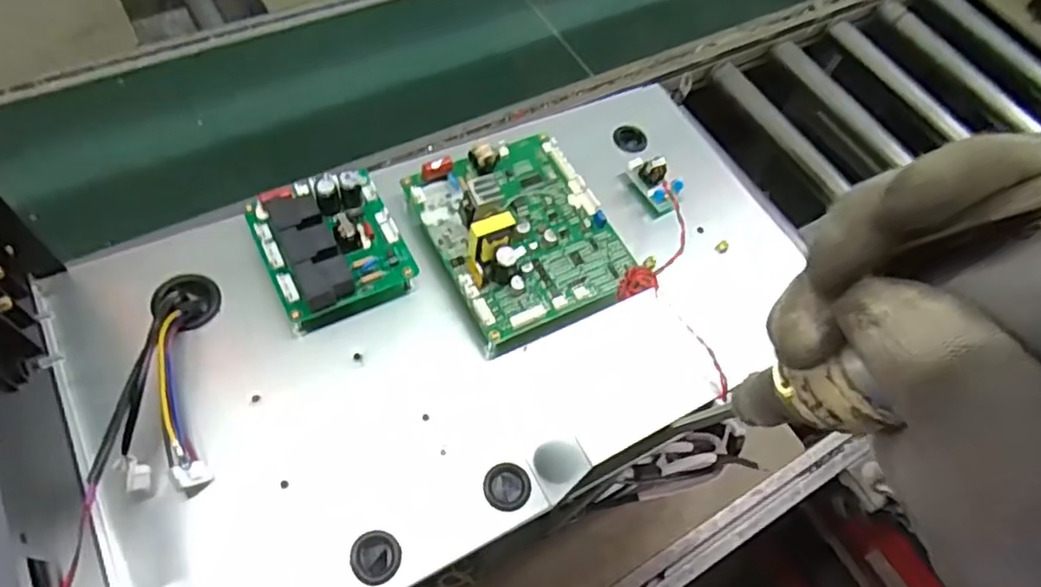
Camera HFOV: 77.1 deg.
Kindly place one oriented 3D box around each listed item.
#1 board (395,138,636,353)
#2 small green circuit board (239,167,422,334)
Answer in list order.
[{"bbox_3d":[0.003,-0.051,0.468,0.127,0.042,0.151,-23,64,-16],"label":"board"},{"bbox_3d":[-0.130,-0.034,0.452,0.090,0.044,0.103,-23,64,-16],"label":"small green circuit board"}]

